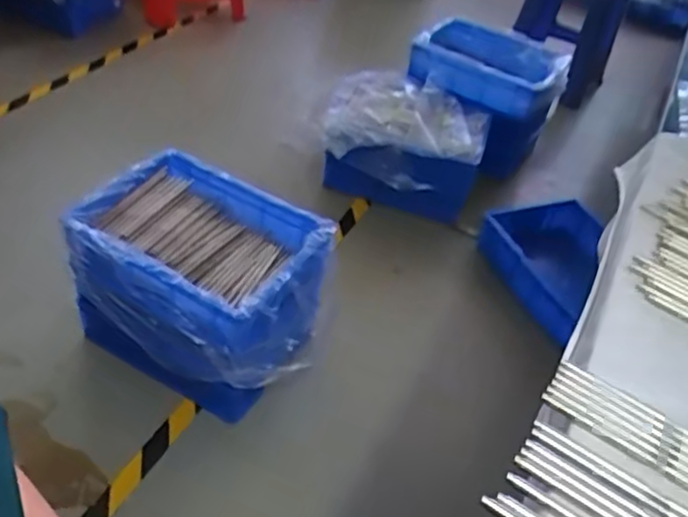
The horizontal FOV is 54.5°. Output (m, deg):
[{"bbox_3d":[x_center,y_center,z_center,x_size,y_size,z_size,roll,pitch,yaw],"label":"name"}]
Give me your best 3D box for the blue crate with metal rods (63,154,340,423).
[{"bbox_3d":[-0.277,0.071,1.300,0.426,0.356,0.329,24,43,16],"label":"blue crate with metal rods"}]

